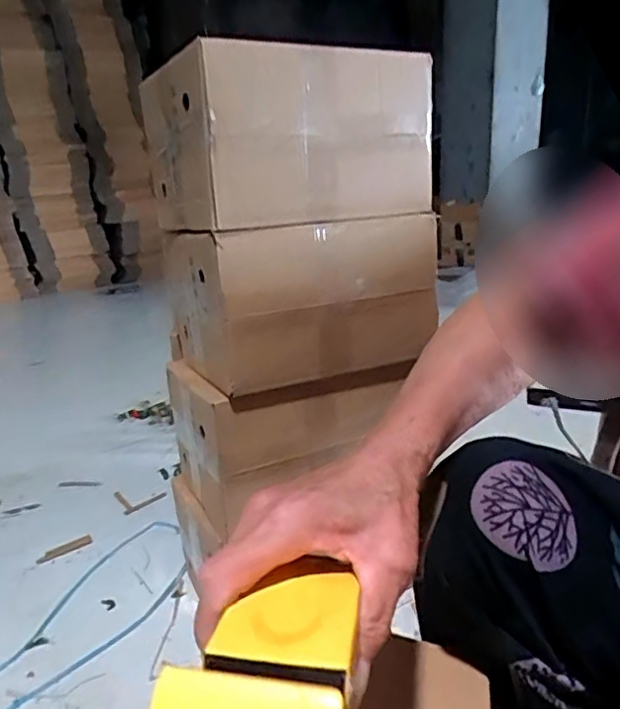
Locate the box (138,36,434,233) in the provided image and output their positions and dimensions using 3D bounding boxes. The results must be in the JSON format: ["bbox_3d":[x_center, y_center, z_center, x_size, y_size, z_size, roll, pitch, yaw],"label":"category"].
[{"bbox_3d":[-0.034,-0.284,0.800,0.308,0.191,0.266,-12,19,-28],"label":"box"}]

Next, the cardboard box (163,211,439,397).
[{"bbox_3d":[-0.008,-0.087,0.816,0.316,0.186,0.192,-12,19,-29],"label":"cardboard box"}]

